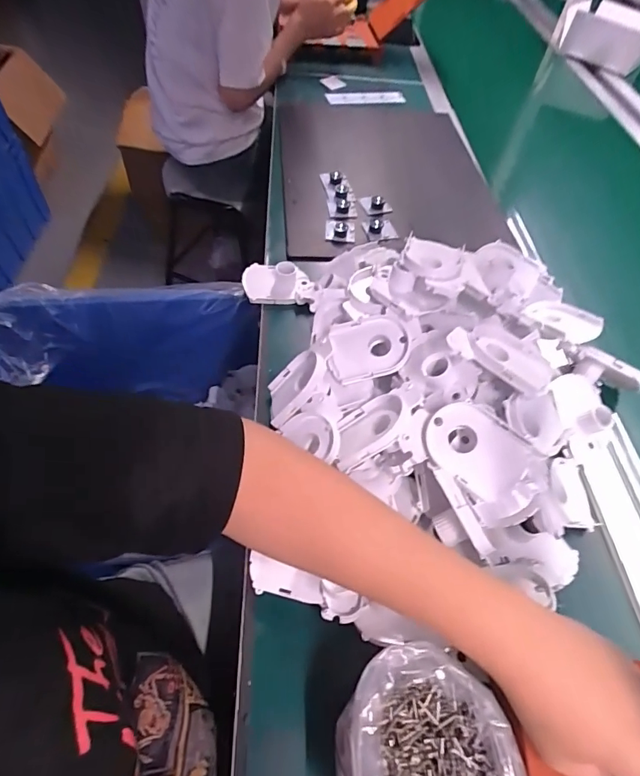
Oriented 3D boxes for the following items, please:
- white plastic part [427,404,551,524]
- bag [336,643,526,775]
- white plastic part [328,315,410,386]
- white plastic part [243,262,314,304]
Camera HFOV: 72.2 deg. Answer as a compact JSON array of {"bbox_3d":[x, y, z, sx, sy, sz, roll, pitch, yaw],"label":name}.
[{"bbox_3d":[0.144,0.064,0.384,0.069,0.041,0.114,-45,84,8],"label":"white plastic part"},{"bbox_3d":[0.061,0.237,0.281,0.111,0.072,0.112,-26,61,-21],"label":"bag"},{"bbox_3d":[0.051,-0.042,0.466,0.083,0.015,0.065,-14,83,12],"label":"white plastic part"},{"bbox_3d":[-0.057,-0.141,0.585,0.094,0.040,0.061,3,54,-3],"label":"white plastic part"}]

